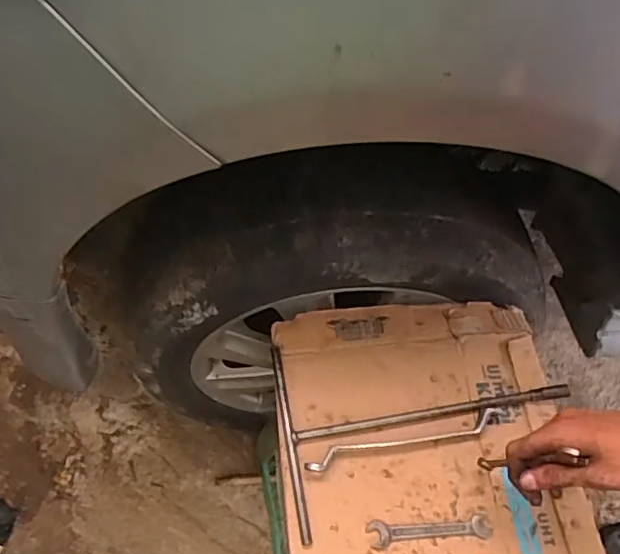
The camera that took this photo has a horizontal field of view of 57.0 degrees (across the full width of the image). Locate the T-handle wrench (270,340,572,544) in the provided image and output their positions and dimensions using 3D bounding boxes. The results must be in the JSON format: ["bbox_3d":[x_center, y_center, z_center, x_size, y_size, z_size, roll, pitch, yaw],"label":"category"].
[{"bbox_3d":[0.120,0.139,0.586,0.297,0.019,0.188,-9,61,-4],"label":"T-handle wrench"}]

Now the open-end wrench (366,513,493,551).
[{"bbox_3d":[0.114,0.242,0.544,0.115,0.004,0.023,-4,61,-1],"label":"open-end wrench"}]

